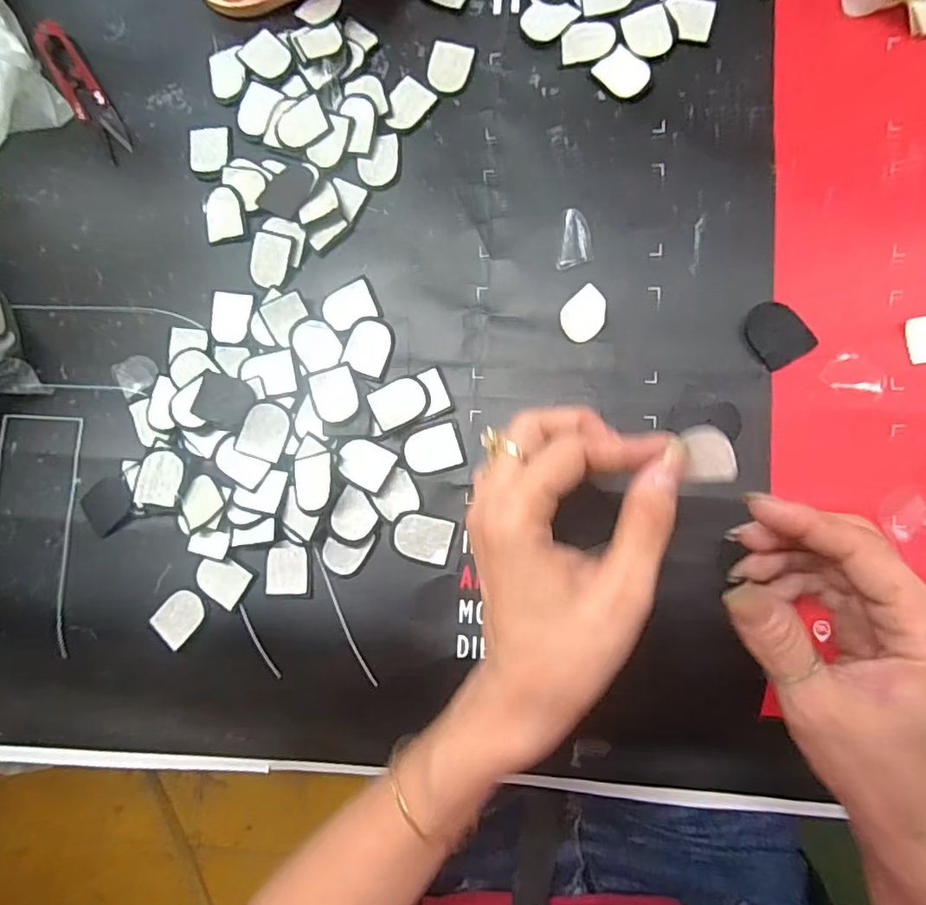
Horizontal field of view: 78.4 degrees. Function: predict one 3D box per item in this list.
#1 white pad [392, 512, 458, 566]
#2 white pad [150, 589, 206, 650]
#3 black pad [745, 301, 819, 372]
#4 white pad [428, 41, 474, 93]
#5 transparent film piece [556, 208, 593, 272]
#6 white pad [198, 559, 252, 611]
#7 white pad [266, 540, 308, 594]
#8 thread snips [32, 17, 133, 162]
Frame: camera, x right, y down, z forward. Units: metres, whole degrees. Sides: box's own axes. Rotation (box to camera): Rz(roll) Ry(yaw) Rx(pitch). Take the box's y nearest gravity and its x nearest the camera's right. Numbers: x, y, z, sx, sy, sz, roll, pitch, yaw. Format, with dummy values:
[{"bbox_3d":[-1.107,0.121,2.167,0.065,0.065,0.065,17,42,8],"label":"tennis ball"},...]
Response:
[{"bbox_3d":[-0.022,0.047,0.311,0.032,0.004,0.026,13,86,-1],"label":"white pad"},{"bbox_3d":[-0.161,0.093,0.322,0.023,0.004,0.031,40,91,8],"label":"white pad"},{"bbox_3d":[0.166,-0.063,0.301,0.028,0.004,0.034,-31,83,3],"label":"black pad"},{"bbox_3d":[-0.008,-0.227,0.334,0.024,0.004,0.029,14,87,7],"label":"white pad"},{"bbox_3d":[0.062,-0.117,0.313,0.019,0.009,0.029,-2,85,6],"label":"transparent film piece"},{"bbox_3d":[-0.136,0.073,0.321,0.027,0.004,0.024,29,89,8],"label":"white pad"},{"bbox_3d":[-0.099,0.065,0.319,0.024,0.004,0.029,-2,85,6],"label":"white pad"},{"bbox_3d":[-0.240,-0.228,0.355,0.022,0.009,0.099,-32,83,3],"label":"thread snips"}]

